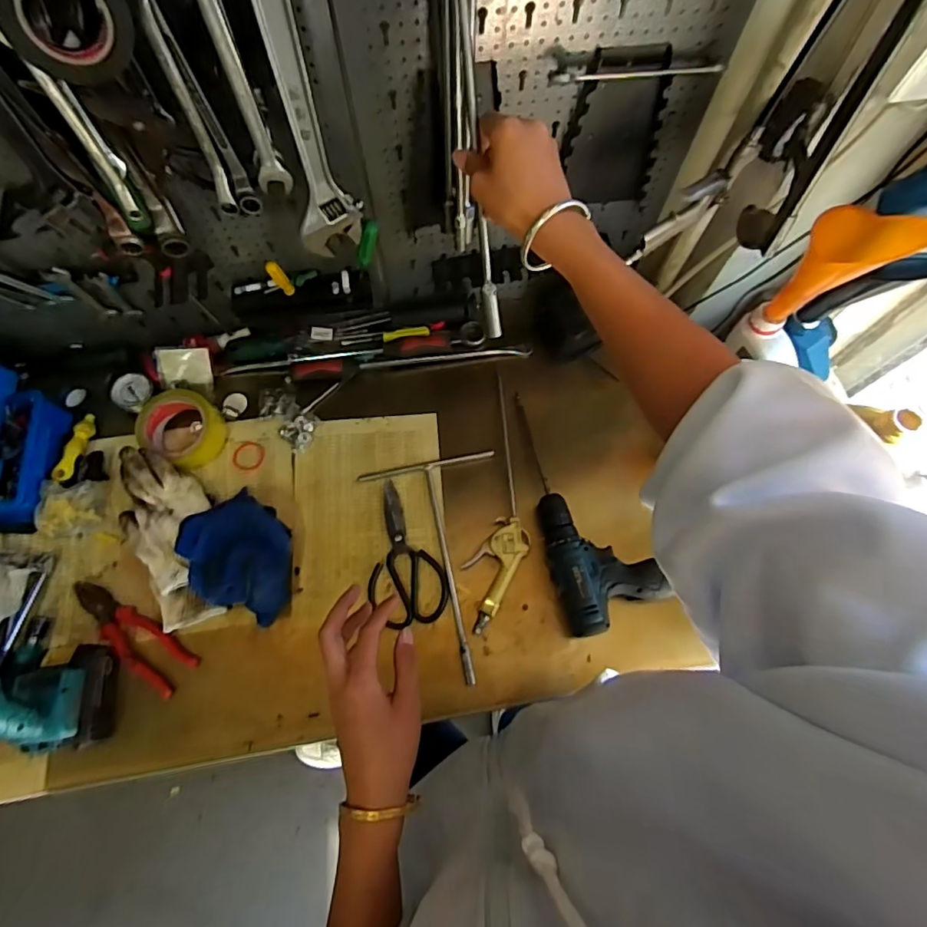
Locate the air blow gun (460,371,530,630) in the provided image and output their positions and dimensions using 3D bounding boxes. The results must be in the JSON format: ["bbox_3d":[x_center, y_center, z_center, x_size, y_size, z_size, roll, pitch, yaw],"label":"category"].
[{"bbox_3d":[0.060,0.050,0.742,0.084,0.020,0.360,12,70,3],"label":"air blow gun"}]

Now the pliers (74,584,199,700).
[{"bbox_3d":[-0.434,0.218,0.680,0.192,0.014,0.056,34,73,11],"label":"pliers"}]

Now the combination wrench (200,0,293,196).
[{"bbox_3d":[-0.190,-0.320,0.451,0.020,0.196,0.026,41,74,13],"label":"combination wrench"}]

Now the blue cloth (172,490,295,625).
[{"bbox_3d":[-0.294,0.113,0.691,0.160,0.081,0.132,28,72,9],"label":"blue cloth"}]

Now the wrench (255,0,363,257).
[{"bbox_3d":[-0.148,-0.311,0.498,0.064,0.277,0.019,-23,72,-9],"label":"wrench"}]

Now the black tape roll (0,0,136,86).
[{"bbox_3d":[-0.269,-0.302,0.359,0.077,0.079,0.016,-28,73,-11],"label":"black tape roll"}]

